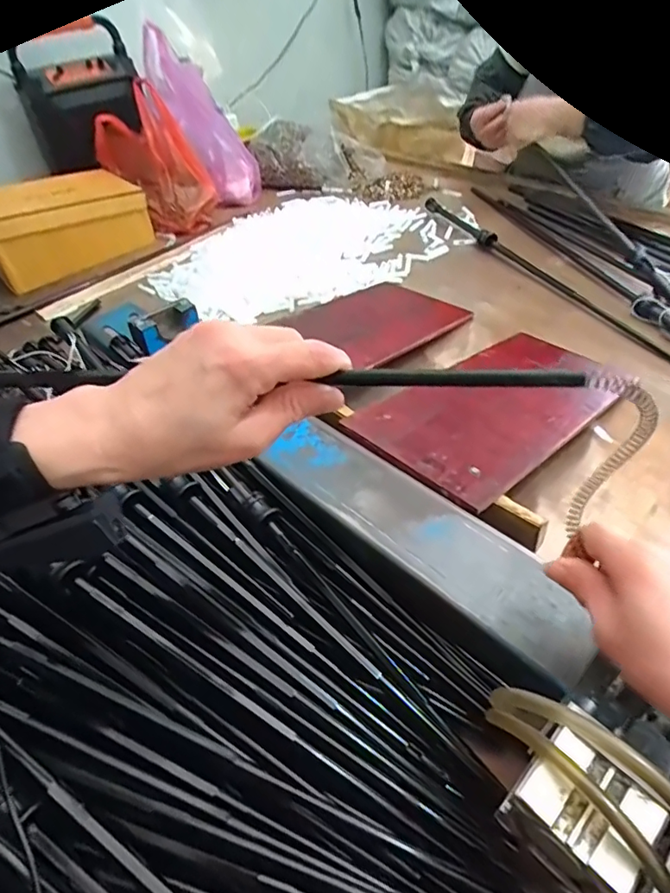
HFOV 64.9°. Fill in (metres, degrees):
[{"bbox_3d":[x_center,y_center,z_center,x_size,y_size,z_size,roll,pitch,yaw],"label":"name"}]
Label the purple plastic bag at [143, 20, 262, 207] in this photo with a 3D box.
[{"bbox_3d":[-0.256,-0.633,1.040,0.084,0.324,0.131,-24,44,16],"label":"purple plastic bag"}]

